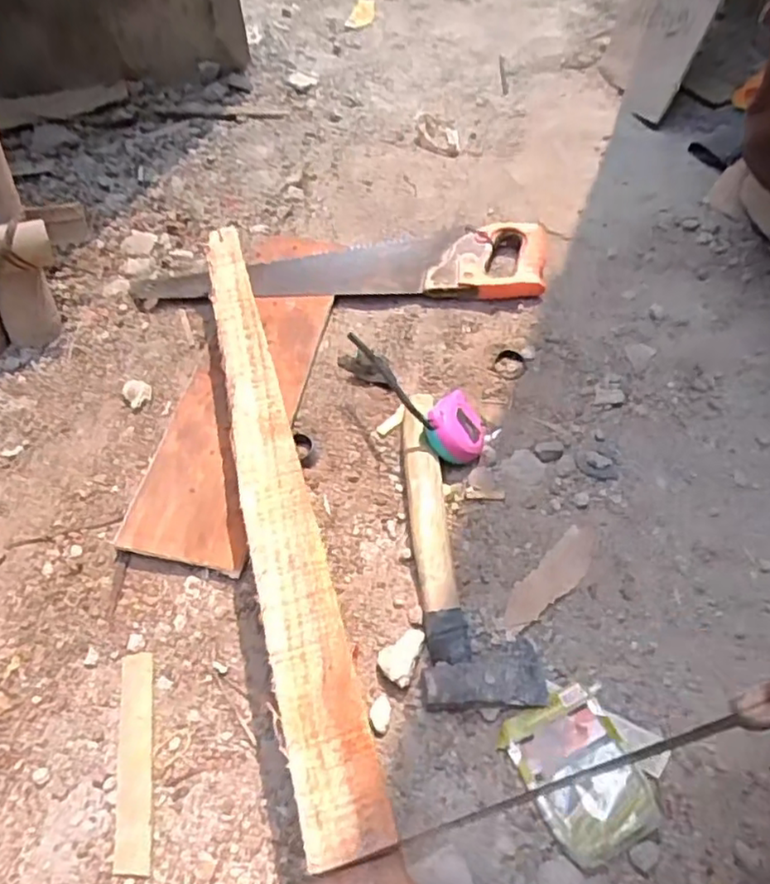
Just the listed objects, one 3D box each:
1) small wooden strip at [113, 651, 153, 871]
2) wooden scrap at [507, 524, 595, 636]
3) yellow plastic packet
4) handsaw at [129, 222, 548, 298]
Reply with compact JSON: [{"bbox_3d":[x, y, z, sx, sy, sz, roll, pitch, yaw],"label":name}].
[{"bbox_3d":[-0.198,0.249,0.527,0.025,0.005,0.161,-10,56,-5],"label":"small wooden strip"},{"bbox_3d":[0.152,0.124,0.605,0.124,0.012,0.036,-37,62,-21],"label":"wooden scrap"},{"bbox_3d":[0.161,0.248,0.514,0.105,0.011,0.114,-26,58,-15],"label":"yellow plastic packet"},{"bbox_3d":[-0.058,-0.224,0.837,0.506,0.034,0.105,-1,55,2],"label":"handsaw"}]

